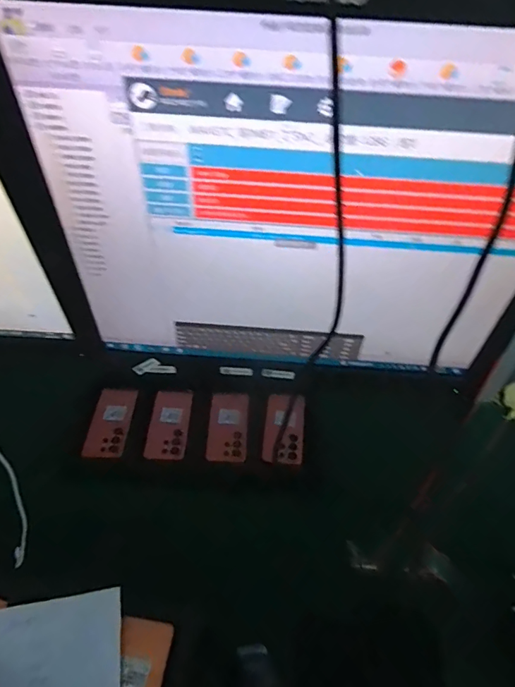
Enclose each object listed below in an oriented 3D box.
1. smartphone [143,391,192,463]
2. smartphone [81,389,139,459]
[{"bbox_3d":[-0.174,0.157,0.894,0.075,0.012,0.157,2,44,1],"label":"smartphone"},{"bbox_3d":[-0.292,0.158,0.907,0.073,0.016,0.160,2,44,1],"label":"smartphone"}]

